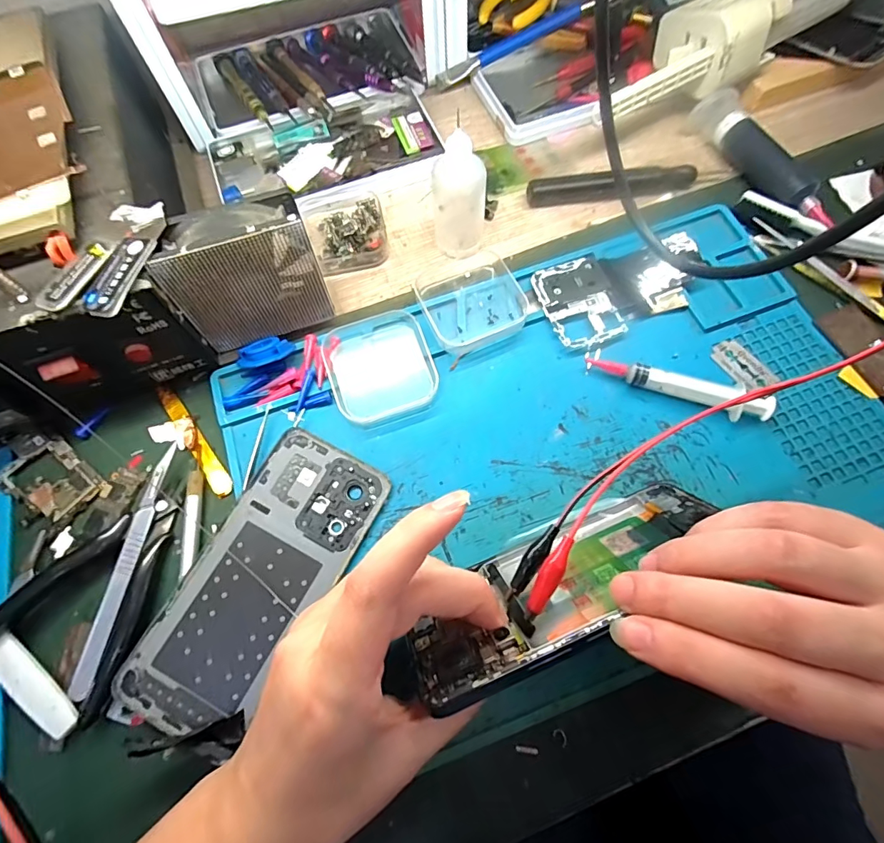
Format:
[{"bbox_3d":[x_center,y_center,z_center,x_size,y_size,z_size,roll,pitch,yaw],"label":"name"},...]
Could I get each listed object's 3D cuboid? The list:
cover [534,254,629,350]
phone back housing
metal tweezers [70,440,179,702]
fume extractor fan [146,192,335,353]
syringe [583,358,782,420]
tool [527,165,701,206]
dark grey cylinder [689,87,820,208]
[{"bbox_3d":[0.091,-0.080,0.305,0.048,0.005,0.065,-15,69,-4],"label":"cover"},{"bbox_3d":[-0.094,0.082,0.247,0.070,0.009,0.156,25,71,11],"label":"phone back housing"},{"bbox_3d":[-0.173,0.075,0.253,0.014,0.008,0.134,6,69,4],"label":"metal tweezers"},{"bbox_3d":[-0.112,-0.083,0.271,0.078,0.082,0.029,-21,70,-6],"label":"fume extractor fan"},{"bbox_3d":[0.142,-0.023,0.276,0.103,0.015,0.019,25,71,11],"label":"syringe"},{"bbox_3d":[0.129,-0.179,0.349,0.125,0.015,0.016,-7,69,-1],"label":"tool"},{"bbox_3d":[0.236,-0.203,0.343,0.032,0.025,0.111,-25,70,-8],"label":"dark grey cylinder"}]

